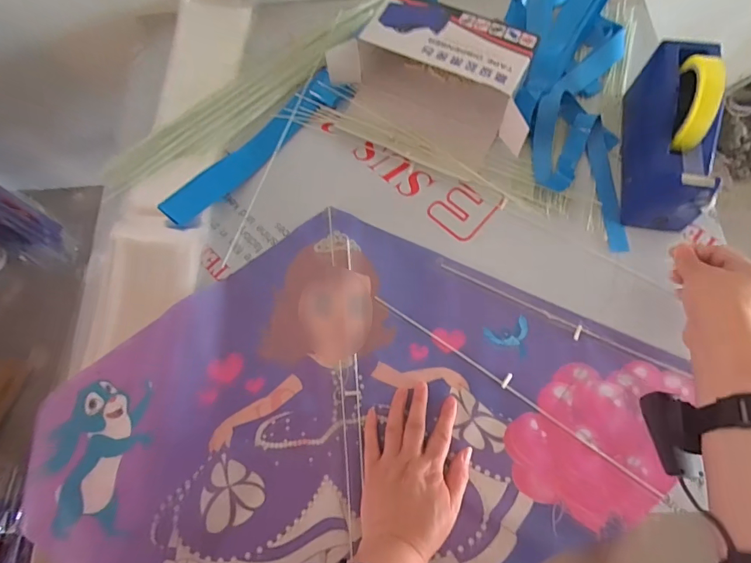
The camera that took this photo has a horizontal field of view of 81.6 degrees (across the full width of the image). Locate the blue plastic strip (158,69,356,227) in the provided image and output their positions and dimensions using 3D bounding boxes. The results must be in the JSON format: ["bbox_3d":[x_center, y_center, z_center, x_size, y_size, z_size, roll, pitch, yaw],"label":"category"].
[{"bbox_3d":[-0.159,-0.186,0.593,0.052,0.019,0.301,41,77,15],"label":"blue plastic strip"}]

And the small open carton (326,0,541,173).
[{"bbox_3d":[0.088,-0.277,0.585,0.266,0.082,0.169,35,75,13],"label":"small open carton"}]

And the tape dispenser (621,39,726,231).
[{"bbox_3d":[0.347,-0.175,0.508,0.069,0.129,0.200,7,71,5],"label":"tape dispenser"}]

